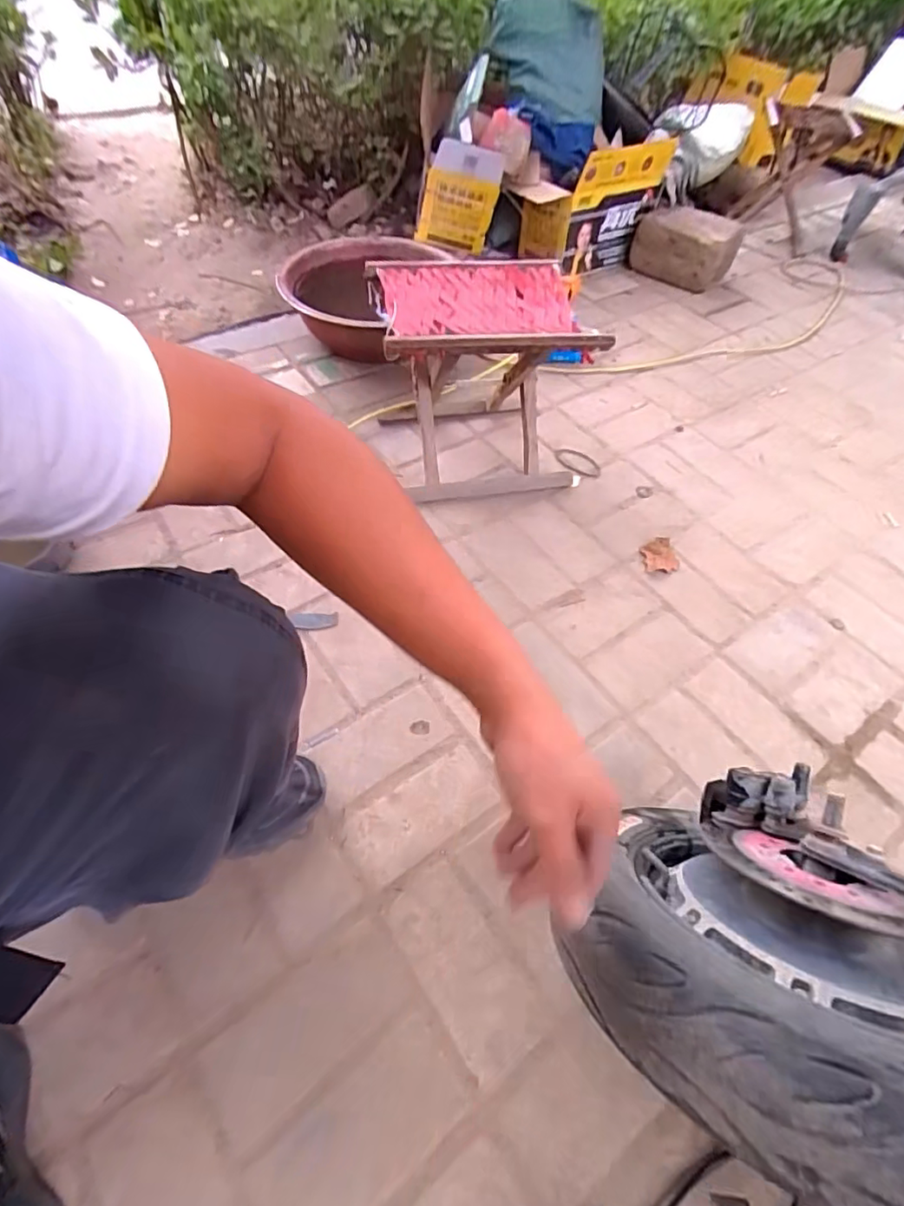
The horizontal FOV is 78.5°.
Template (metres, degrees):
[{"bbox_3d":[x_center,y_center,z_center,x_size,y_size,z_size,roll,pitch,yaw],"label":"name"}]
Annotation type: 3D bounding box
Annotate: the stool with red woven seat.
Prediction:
[{"bbox_3d":[0.051,-0.381,0.955,0.334,0.299,0.265,-8,57,-11],"label":"stool with red woven seat"}]

